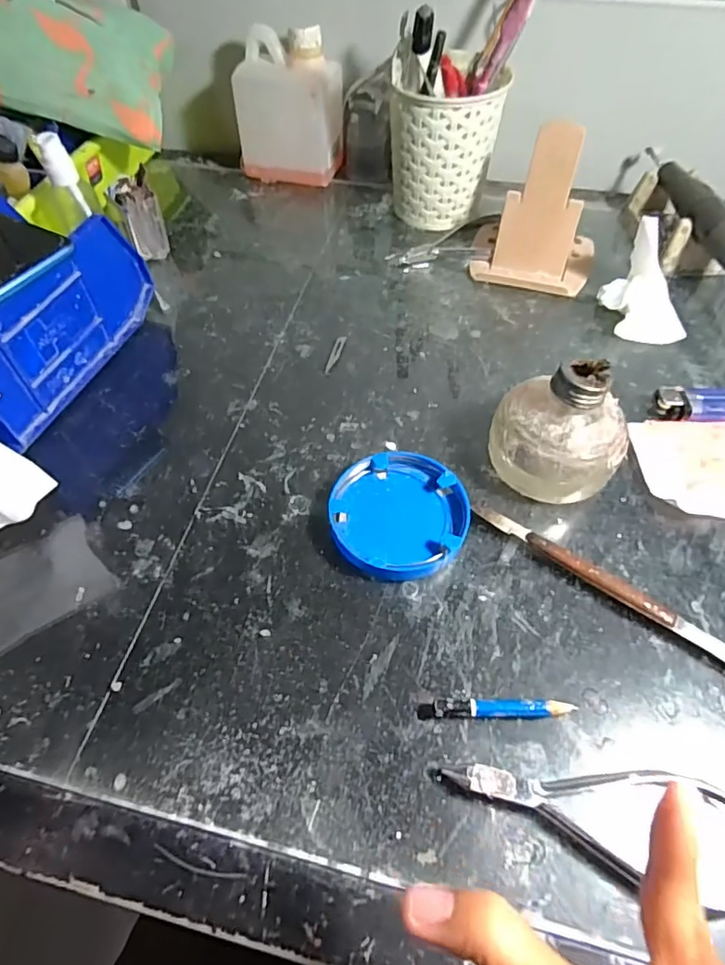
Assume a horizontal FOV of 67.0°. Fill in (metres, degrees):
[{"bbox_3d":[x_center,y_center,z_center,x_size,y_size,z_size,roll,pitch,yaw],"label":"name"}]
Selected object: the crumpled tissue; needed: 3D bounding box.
[{"bbox_3d":[0.210,-0.138,0.394,0.063,0.067,0.050,36,64,23],"label":"crumpled tissue"}]

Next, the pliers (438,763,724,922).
[{"bbox_3d":[0.096,0.138,0.235,0.120,0.012,0.046,15,58,11],"label":"pliers"}]

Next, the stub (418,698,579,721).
[{"bbox_3d":[0.063,0.108,0.260,0.071,0.010,0.008,0,56,1],"label":"stub"}]

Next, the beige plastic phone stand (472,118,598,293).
[{"bbox_3d":[0.142,-0.215,0.429,0.096,0.100,0.077,13,57,10],"label":"beige plastic phone stand"}]

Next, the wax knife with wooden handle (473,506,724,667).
[{"bbox_3d":[0.133,0.056,0.294,0.161,0.010,0.010,33,63,21],"label":"wax knife with wooden handle"}]

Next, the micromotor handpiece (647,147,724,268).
[{"bbox_3d":[0.269,-0.227,0.445,0.024,0.022,0.176,-8,56,-4],"label":"micromotor handpiece"}]

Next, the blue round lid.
[{"bbox_3d":[0.020,0.018,0.320,0.079,0.015,0.076,-1,56,1],"label":"blue round lid"}]

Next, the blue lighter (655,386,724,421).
[{"bbox_3d":[0.238,-0.053,0.365,0.080,0.012,0.027,3,56,3],"label":"blue lighter"}]

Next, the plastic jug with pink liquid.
[{"bbox_3d":[-0.069,-0.353,0.519,0.092,0.110,0.056,11,57,9],"label":"plastic jug with pink liquid"}]

